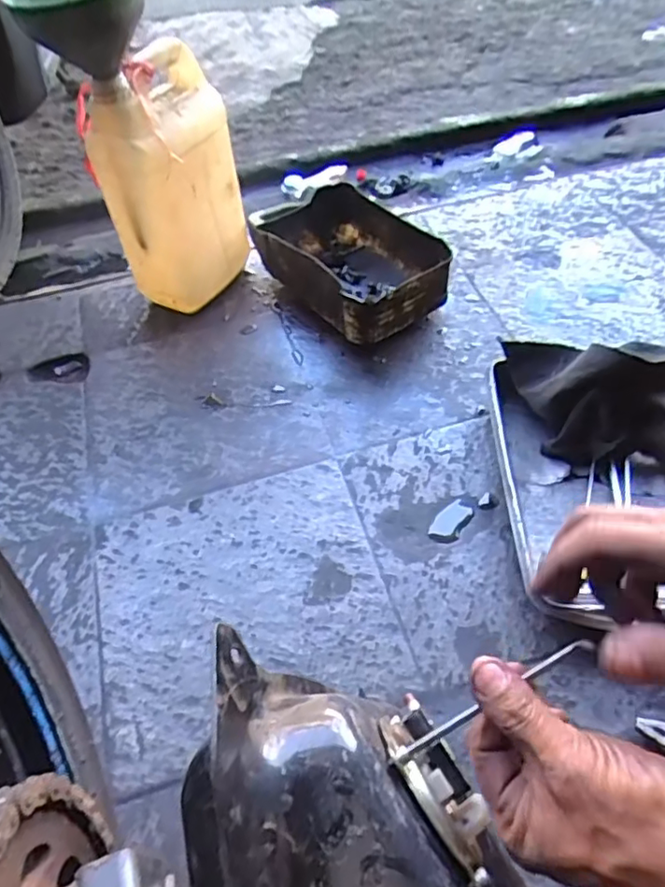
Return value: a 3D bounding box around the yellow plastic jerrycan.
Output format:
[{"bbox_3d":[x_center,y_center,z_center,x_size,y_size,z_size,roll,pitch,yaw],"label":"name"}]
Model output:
[{"bbox_3d":[-0.217,-0.358,0.854,0.111,0.314,0.184,30,60,24],"label":"yellow plastic jerrycan"}]

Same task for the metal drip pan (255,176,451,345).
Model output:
[{"bbox_3d":[0.022,-0.280,0.924,0.184,0.104,0.316,-32,55,-19],"label":"metal drip pan"}]

